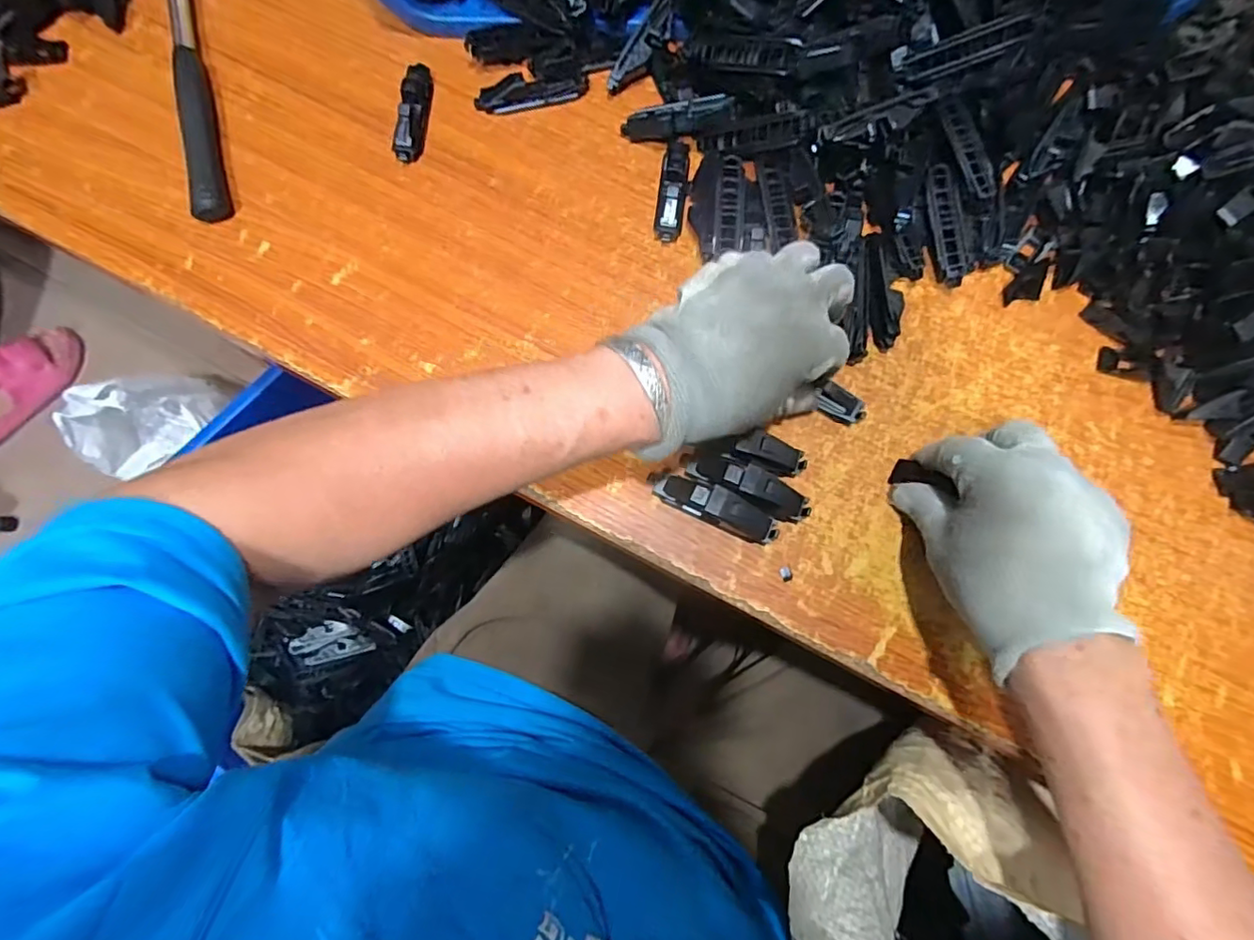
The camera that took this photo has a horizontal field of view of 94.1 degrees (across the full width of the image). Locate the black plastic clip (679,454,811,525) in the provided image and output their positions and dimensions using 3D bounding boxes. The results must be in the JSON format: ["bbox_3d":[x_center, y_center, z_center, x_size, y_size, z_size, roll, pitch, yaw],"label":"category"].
[{"bbox_3d":[0.073,0.009,0.353,0.080,0.025,0.021,28,78,6],"label":"black plastic clip"}]

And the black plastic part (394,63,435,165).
[{"bbox_3d":[-0.151,-0.257,0.412,0.017,0.017,0.081,3,77,0],"label":"black plastic part"}]

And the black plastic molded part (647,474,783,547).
[{"bbox_3d":[0.052,0.021,0.351,0.082,0.021,0.020,26,78,5],"label":"black plastic molded part"}]

